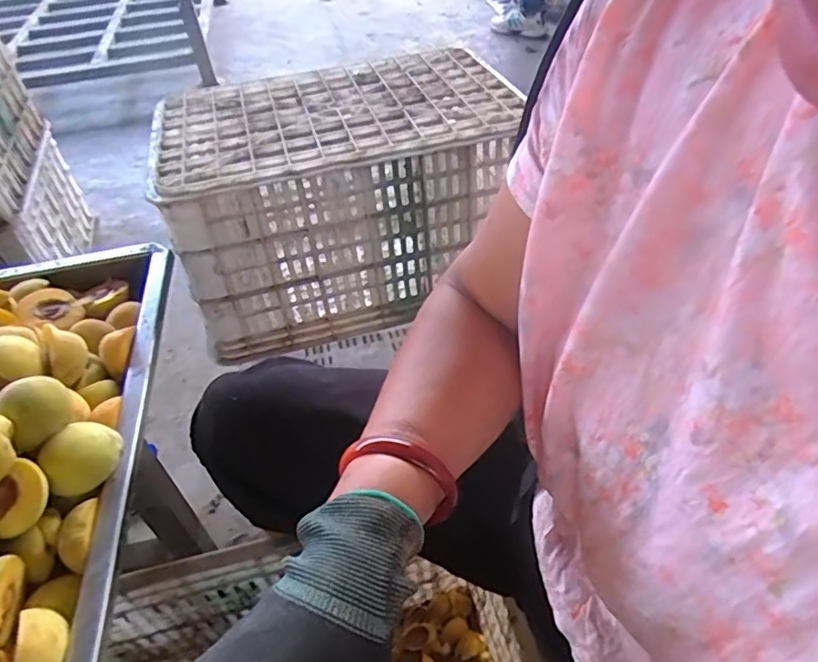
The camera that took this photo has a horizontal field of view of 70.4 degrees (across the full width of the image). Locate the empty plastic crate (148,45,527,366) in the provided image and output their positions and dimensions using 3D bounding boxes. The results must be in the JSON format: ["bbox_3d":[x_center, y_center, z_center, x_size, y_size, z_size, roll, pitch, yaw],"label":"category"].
[{"bbox_3d":[-0.091,-0.207,0.872,0.475,0.257,0.309,-14,46,-8],"label":"empty plastic crate"}]

